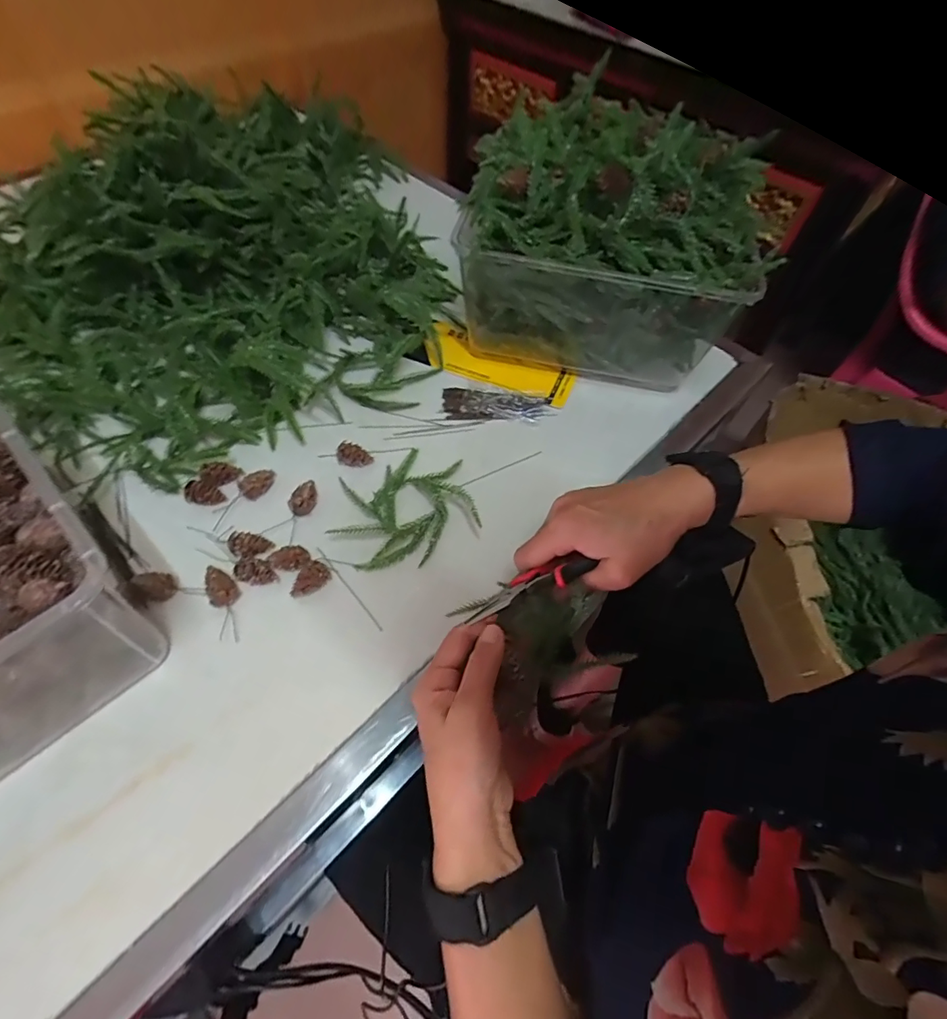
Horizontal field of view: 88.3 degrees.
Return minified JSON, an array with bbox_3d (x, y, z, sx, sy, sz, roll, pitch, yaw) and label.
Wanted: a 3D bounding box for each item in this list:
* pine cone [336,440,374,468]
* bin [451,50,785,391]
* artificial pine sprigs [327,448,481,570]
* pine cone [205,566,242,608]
[{"bbox_3d":[-0.121,-0.057,0.496,0.035,0.022,0.021,5,58,0],"label":"pine cone"},{"bbox_3d":[0.142,-0.286,0.544,0.281,0.220,0.213,12,58,4],"label":"bin"},{"bbox_3d":[-0.065,-0.004,0.462,0.131,0.028,0.109,-37,67,-23],"label":"artificial pine sprigs"},{"bbox_3d":[-0.216,0.065,0.413,0.037,0.016,0.023,42,58,13],"label":"pine cone"}]

